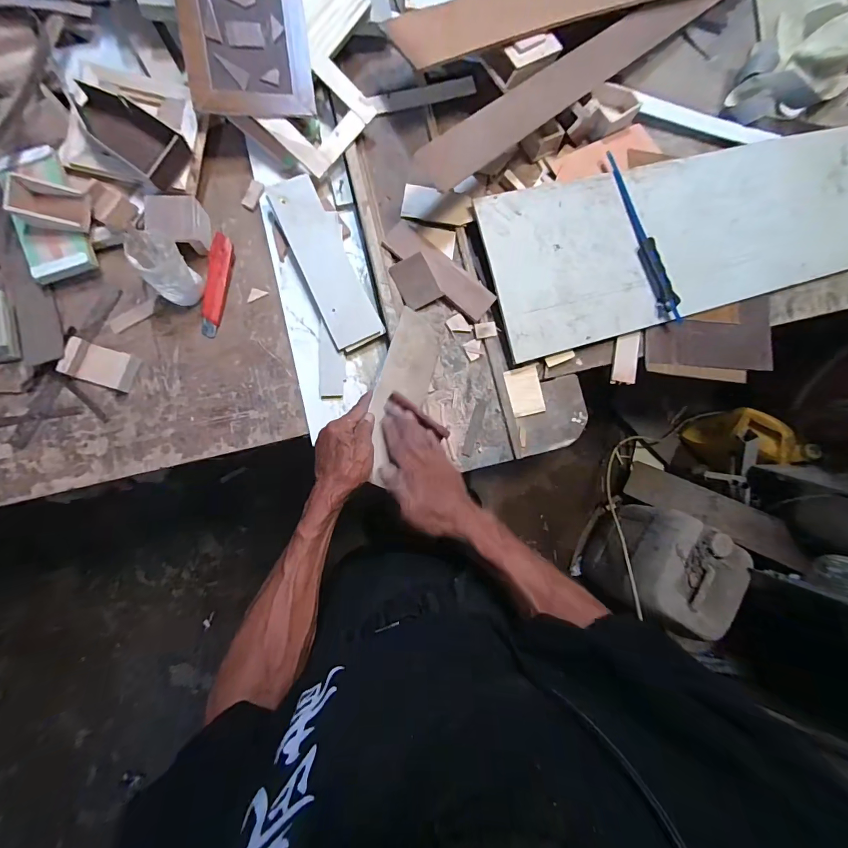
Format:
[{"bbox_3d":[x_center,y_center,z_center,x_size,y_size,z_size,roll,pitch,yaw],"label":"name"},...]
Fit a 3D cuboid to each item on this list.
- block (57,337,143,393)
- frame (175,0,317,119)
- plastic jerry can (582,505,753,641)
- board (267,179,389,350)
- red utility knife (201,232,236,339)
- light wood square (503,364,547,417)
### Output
[{"bbox_3d":[-0.444,-0.081,0.528,0.081,0.033,0.051,18,82,-3],"label":"block"},{"bbox_3d":[-0.242,-0.528,0.521,0.160,0.012,0.182,-9,105,-14],"label":"frame"},{"bbox_3d":[0.691,0.423,1.160,0.265,0.347,0.299,31,81,-1],"label":"plastic jerry can"},{"bbox_3d":[-0.146,-0.238,0.565,0.074,0.009,0.256,-25,90,-12],"label":"board"},{"bbox_3d":[-0.306,-0.203,0.562,0.029,0.017,0.149,9,82,-4],"label":"red utility knife"},{"bbox_3d":[0.160,-0.051,0.605,0.056,0.006,0.075,-11,85,-7],"label":"light wood square"}]

